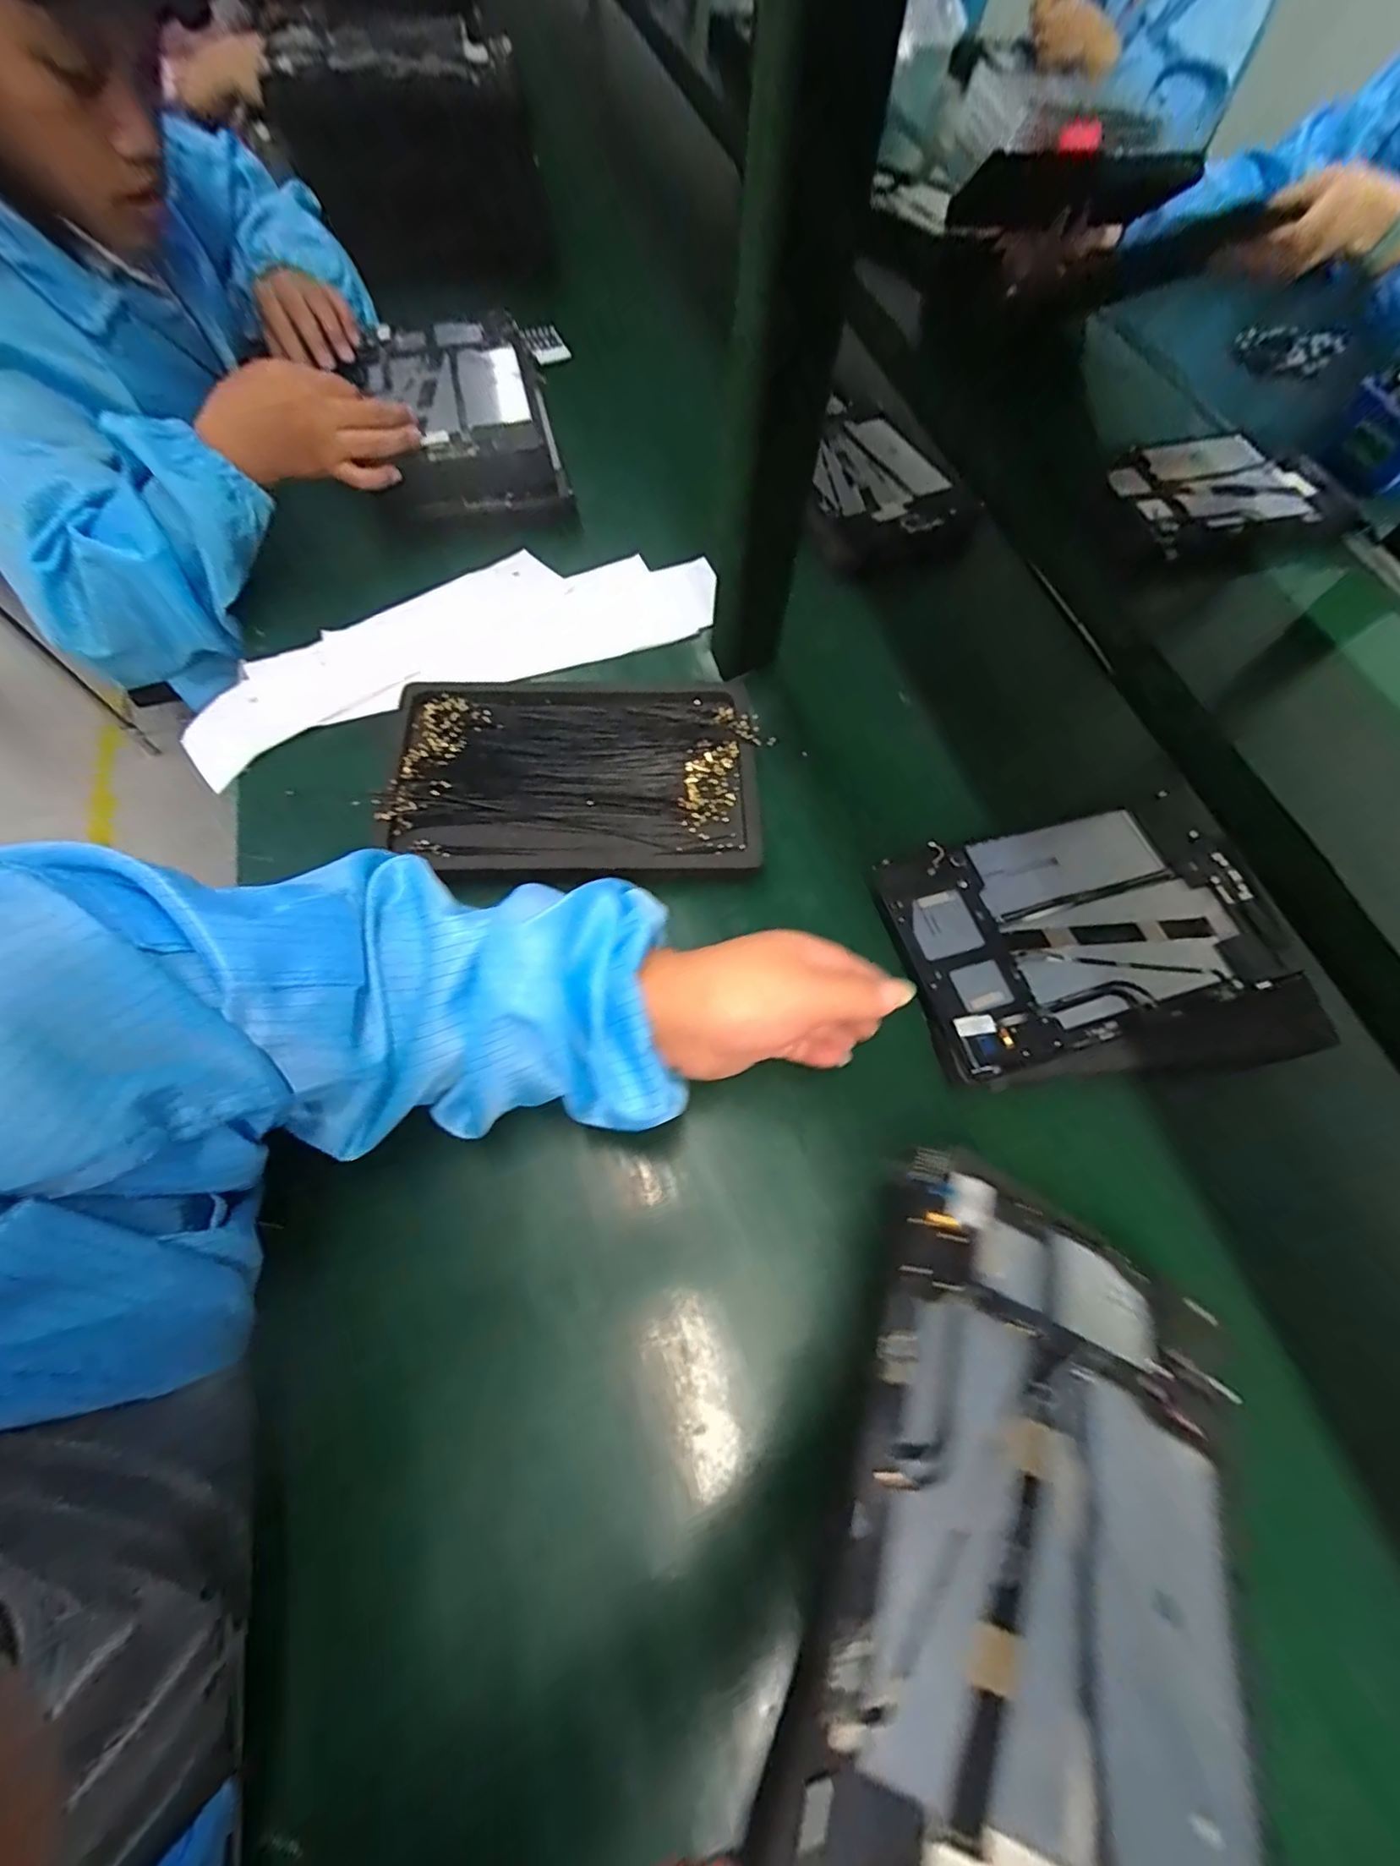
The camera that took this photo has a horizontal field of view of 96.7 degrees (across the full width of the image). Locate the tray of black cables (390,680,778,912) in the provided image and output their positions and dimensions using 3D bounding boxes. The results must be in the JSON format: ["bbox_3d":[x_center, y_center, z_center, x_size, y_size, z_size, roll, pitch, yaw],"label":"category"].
[{"bbox_3d":[-0.085,-0.111,0.435,0.245,0.020,0.169,-8,66,-6],"label":"tray of black cables"}]

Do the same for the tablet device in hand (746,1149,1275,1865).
[{"bbox_3d":[0.128,0.219,0.230,0.160,0.009,0.242,28,50,5],"label":"tablet device in hand"}]

